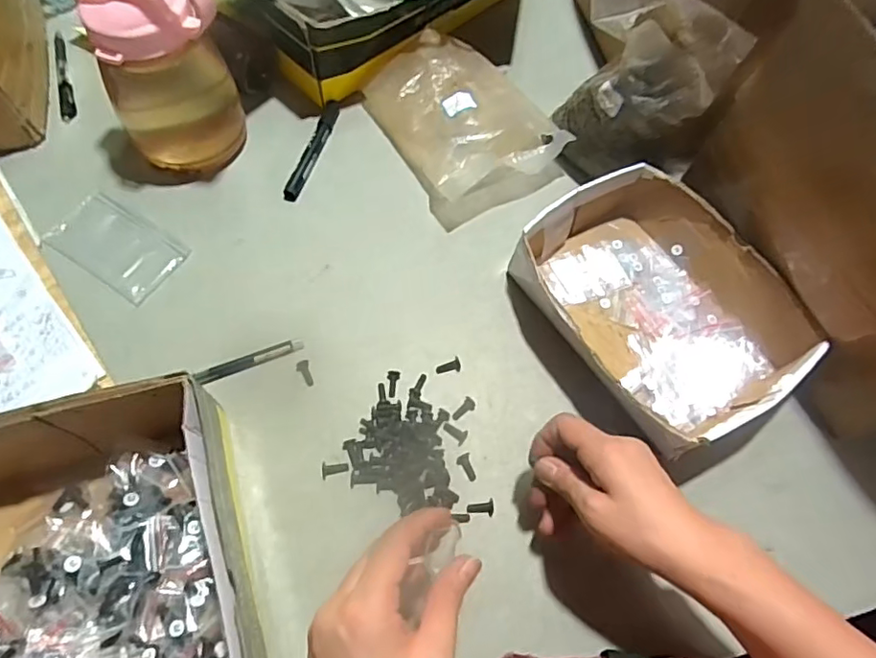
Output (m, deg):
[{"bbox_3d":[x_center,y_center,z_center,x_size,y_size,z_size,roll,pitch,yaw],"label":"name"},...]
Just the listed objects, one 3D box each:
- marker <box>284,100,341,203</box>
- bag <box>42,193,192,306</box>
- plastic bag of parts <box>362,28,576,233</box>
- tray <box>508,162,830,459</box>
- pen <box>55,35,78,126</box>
[{"bbox_3d":[-0.135,-0.194,0.608,0.016,0.014,0.134,16,66,5],"label":"marker"},{"bbox_3d":[-0.310,-0.082,0.543,0.120,0.007,0.073,31,68,11],"label":"bag"},{"bbox_3d":[0.026,-0.230,0.619,0.160,0.051,0.201,-29,70,-15],"label":"plastic bag of parts"},{"bbox_3d":[0.204,-0.024,0.528,0.201,0.061,0.251,-33,71,-16],"label":"tray"},{"bbox_3d":[-0.423,-0.287,0.636,0.016,0.009,0.130,-15,67,-9],"label":"pen"}]

